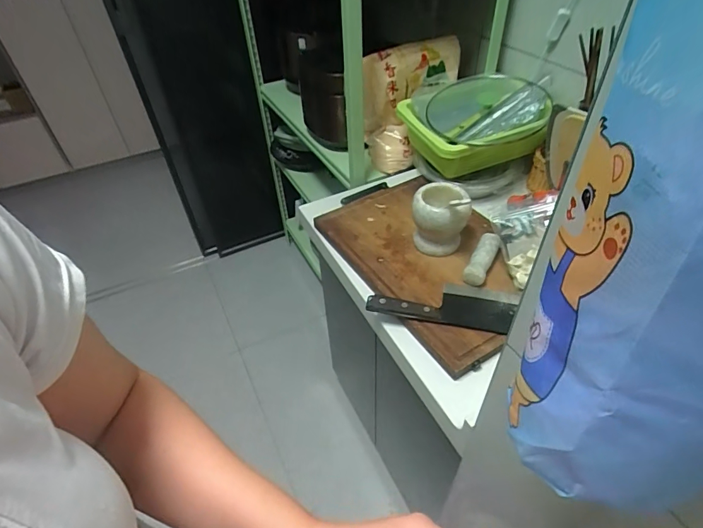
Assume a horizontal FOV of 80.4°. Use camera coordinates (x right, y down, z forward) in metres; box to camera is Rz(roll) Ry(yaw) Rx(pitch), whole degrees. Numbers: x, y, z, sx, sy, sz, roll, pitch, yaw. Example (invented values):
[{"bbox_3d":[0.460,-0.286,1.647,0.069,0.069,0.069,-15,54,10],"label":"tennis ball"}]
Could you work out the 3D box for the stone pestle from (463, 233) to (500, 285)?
[{"bbox_3d":[0.229,-0.010,0.726,0.032,0.038,0.104,20,49,23],"label":"stone pestle"}]

